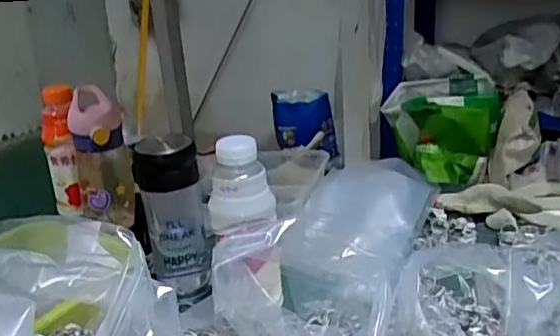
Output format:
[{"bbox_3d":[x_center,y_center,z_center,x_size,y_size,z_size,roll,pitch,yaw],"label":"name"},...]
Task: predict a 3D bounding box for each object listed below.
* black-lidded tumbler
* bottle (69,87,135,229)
[{"bbox_3d":[-0.117,0.058,0.650,0.069,0.184,0.062,-12,23,-22],"label":"black-lidded tumbler"},{"bbox_3d":[-0.248,-0.013,0.809,0.076,0.172,0.085,-7,22,-11],"label":"bottle"}]

